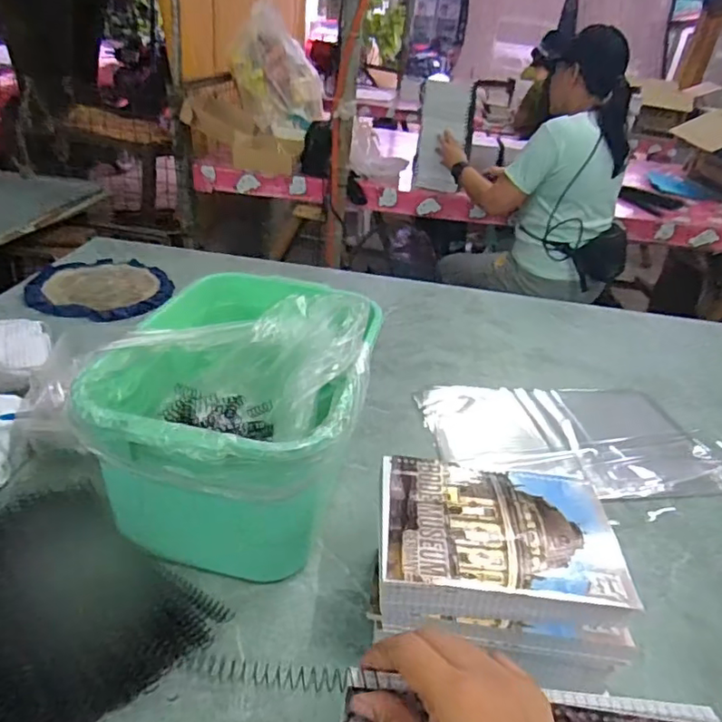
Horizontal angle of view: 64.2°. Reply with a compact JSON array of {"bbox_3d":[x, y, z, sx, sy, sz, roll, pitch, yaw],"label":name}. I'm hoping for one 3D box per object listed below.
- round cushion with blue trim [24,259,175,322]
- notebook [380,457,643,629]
[{"bbox_3d":[-0.490,-0.141,1.100,0.253,0.039,0.268,5,30,-3],"label":"round cushion with blue trim"},{"bbox_3d":[0.118,0.153,0.506,0.196,0.033,0.148,4,30,0],"label":"notebook"}]

